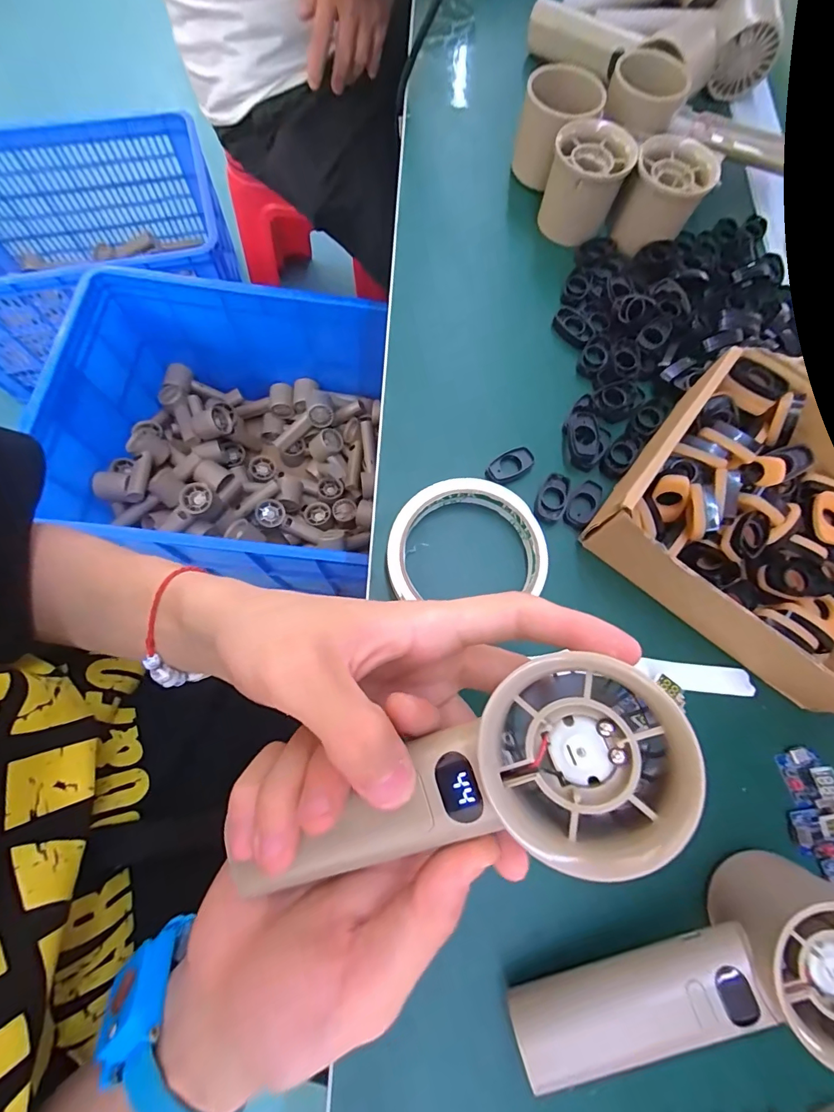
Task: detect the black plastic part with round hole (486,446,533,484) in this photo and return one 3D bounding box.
[{"bbox_3d":[0.060,-0.058,0.285,0.033,0.004,0.018,-23,77,-10],"label":"black plastic part with round hole"}]

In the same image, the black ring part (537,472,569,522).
[{"bbox_3d":[0.087,-0.038,0.280,0.017,0.006,0.033,21,74,2],"label":"black ring part"}]

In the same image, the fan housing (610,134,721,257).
[{"bbox_3d":[0.181,-0.263,0.329,0.053,0.053,0.050,1,74,-4],"label":"fan housing"}]

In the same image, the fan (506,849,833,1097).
[{"bbox_3d":[0.120,0.187,0.187,0.154,0.059,0.057,-19,76,-9],"label":"fan"}]

